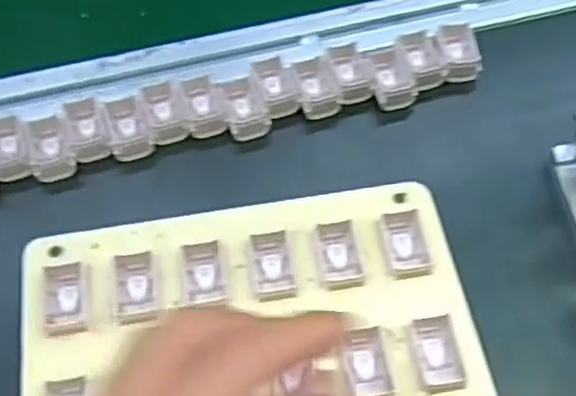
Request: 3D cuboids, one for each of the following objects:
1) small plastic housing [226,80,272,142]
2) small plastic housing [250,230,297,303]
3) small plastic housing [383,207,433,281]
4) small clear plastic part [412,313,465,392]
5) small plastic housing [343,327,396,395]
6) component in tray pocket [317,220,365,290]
[{"bbox_3d":[-0.023,-0.050,0.424,0.022,0.011,0.035,-9,57,-5],"label":"small plastic housing"},{"bbox_3d":[-0.006,0.032,0.351,0.018,0.009,0.031,-8,57,-4],"label":"small plastic housing"},{"bbox_3d":[0.057,0.022,0.358,0.020,0.009,0.032,-8,57,-5],"label":"small plastic housing"},{"bbox_3d":[0.066,0.070,0.331,0.018,0.011,0.032,-7,57,-4],"label":"small clear plastic part"},{"bbox_3d":[0.035,0.073,0.328,0.019,0.010,0.036,-5,57,-2],"label":"small plastic housing"},{"bbox_3d":[0.024,0.027,0.355,0.018,0.010,0.032,-9,57,-5],"label":"component in tray pocket"}]

